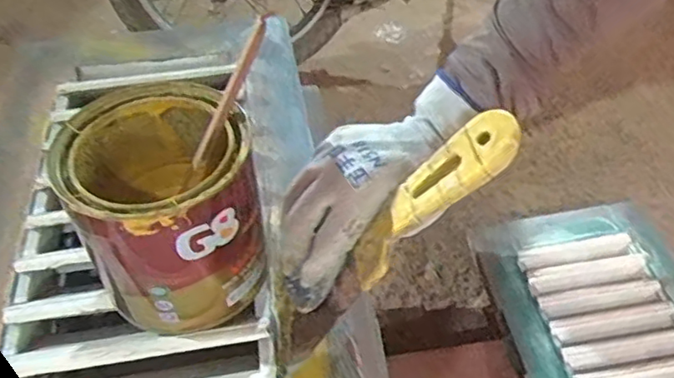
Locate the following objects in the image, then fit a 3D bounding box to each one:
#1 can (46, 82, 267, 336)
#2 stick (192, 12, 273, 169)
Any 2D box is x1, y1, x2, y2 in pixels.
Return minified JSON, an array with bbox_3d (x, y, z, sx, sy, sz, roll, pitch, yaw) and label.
[{"bbox_3d":[-0.105,0.014,0.388,0.106,0.123,0.110,-2,45,2],"label":"can"},{"bbox_3d":[-0.062,-0.055,0.357,0.009,0.099,0.008,10,26,-49],"label":"stick"}]

